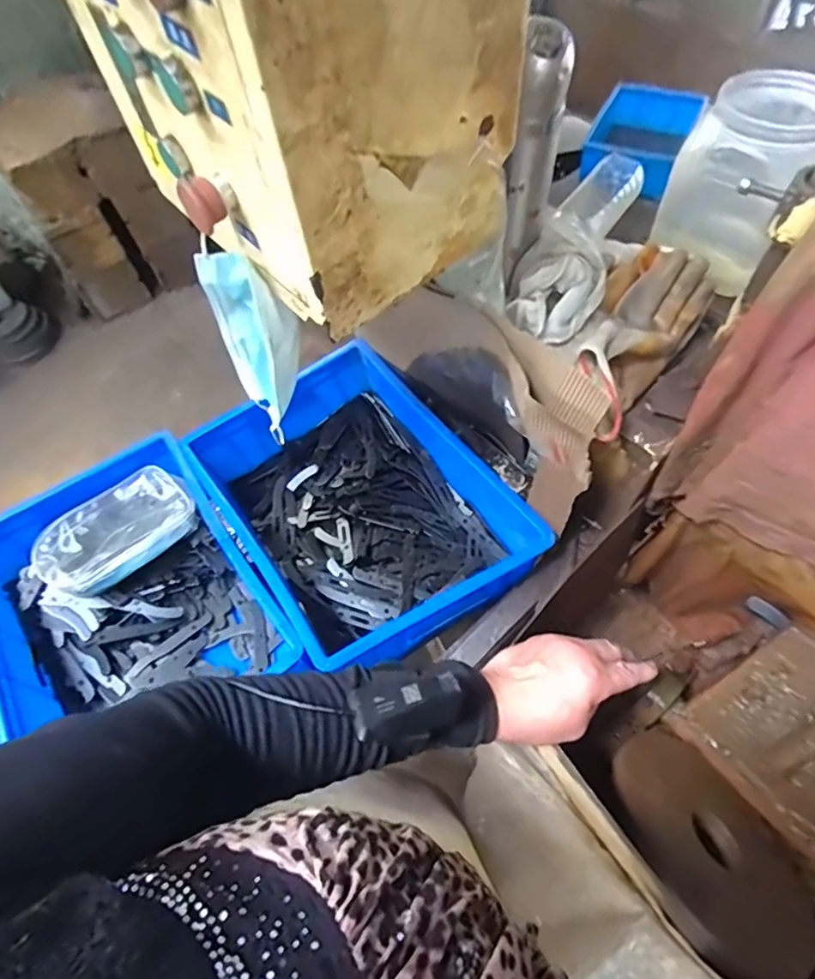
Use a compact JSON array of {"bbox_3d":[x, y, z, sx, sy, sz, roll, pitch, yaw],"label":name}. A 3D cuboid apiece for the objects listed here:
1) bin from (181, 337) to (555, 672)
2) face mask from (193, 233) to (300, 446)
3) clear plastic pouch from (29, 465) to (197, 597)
[{"bbox_3d":[-0.064,0.019,0.720,0.295,0.125,0.396,-31,62,-13],"label":"bin"},{"bbox_3d":[-0.134,-0.135,0.508,0.061,0.171,0.094,-30,62,-13],"label":"face mask"},{"bbox_3d":[-0.384,0.054,0.718,0.196,0.046,0.108,-37,64,-16],"label":"clear plastic pouch"}]

